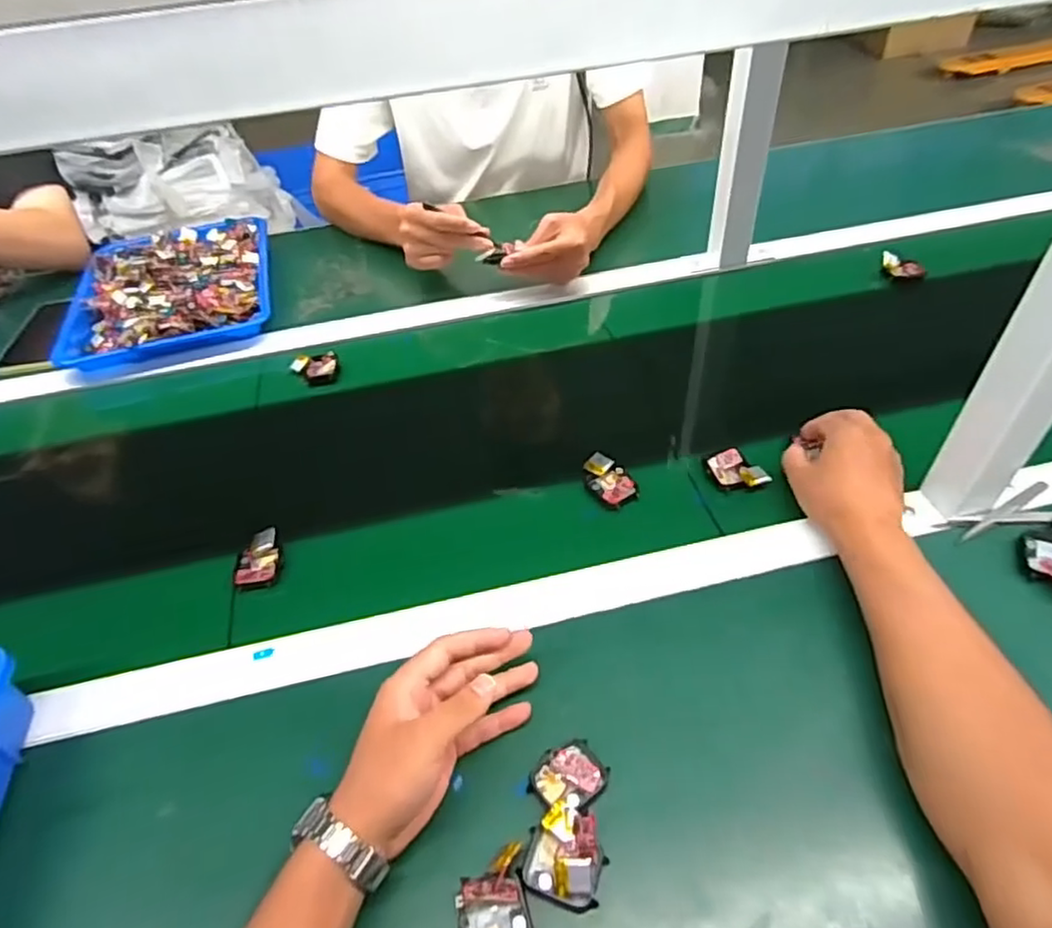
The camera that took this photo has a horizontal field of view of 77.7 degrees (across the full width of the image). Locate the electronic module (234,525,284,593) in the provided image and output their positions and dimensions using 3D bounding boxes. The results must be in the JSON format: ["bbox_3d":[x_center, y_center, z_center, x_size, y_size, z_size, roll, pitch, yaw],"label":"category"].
[{"bbox_3d":[-0.230,0.083,0.558,0.039,0.018,0.053,-13,47,-8],"label":"electronic module"}]

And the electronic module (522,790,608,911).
[{"bbox_3d":[0.024,0.227,0.389,0.044,0.022,0.054,7,48,12],"label":"electronic module"}]

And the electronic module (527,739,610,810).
[{"bbox_3d":[0.028,0.202,0.421,0.045,0.007,0.039,-34,53,-24],"label":"electronic module"}]

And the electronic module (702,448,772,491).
[{"bbox_3d":[0.191,0.005,0.596,0.041,0.008,0.051,-29,47,7],"label":"electronic module"}]

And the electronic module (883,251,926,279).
[{"bbox_3d":[0.467,-0.244,0.810,0.051,0.022,0.017,25,54,26],"label":"electronic module"}]

